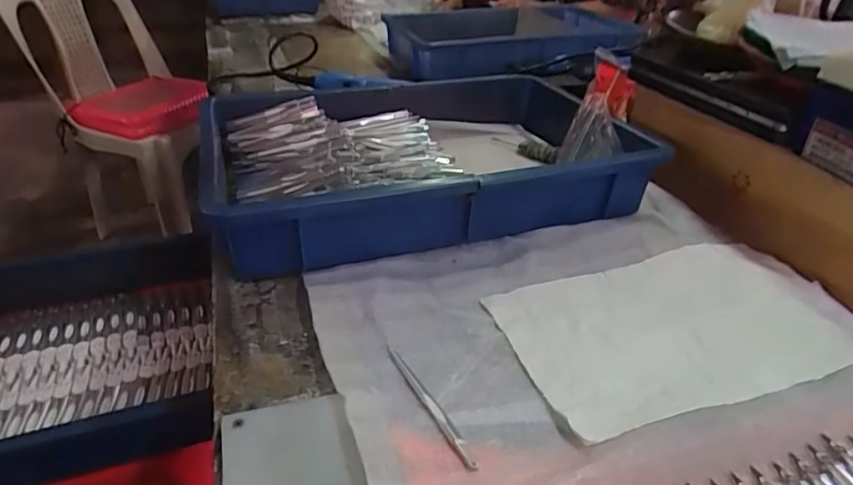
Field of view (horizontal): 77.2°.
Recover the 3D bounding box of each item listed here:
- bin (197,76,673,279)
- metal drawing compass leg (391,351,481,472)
[{"bbox_3d":[0.006,-0.098,0.581,0.440,0.073,0.293,-9,33,-16],"label":"bin"},{"bbox_3d":[0.003,0.100,0.339,0.011,0.005,0.107,-15,35,-25],"label":"metal drawing compass leg"}]

